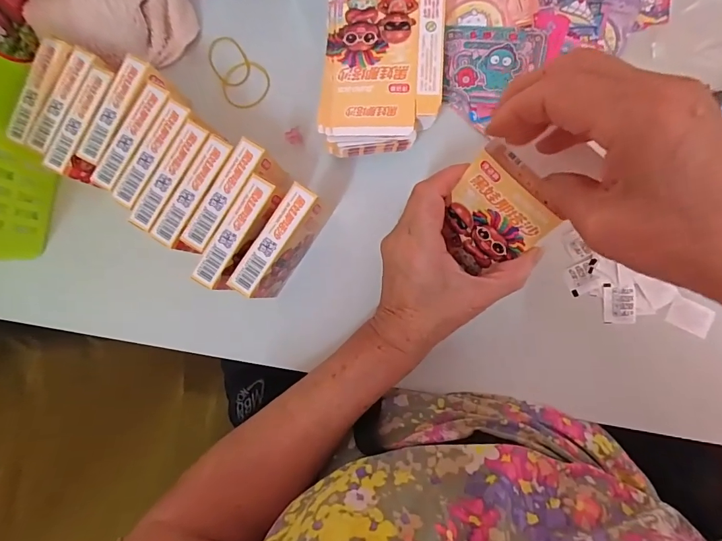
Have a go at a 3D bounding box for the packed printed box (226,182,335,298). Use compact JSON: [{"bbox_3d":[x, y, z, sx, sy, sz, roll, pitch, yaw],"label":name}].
[{"bbox_3d":[-0.059,-0.019,0.322,0.025,0.065,0.088,39,91,8],"label":"packed printed box"}]

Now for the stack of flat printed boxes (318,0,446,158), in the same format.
[{"bbox_3d":[0.020,-0.169,0.330,0.090,0.047,0.147,4,87,7],"label":"stack of flat printed boxes"}]

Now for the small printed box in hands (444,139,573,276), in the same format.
[{"bbox_3d":[0.091,-0.038,0.281,0.021,0.086,0.065,-37,83,-32],"label":"small printed box in hands"}]

